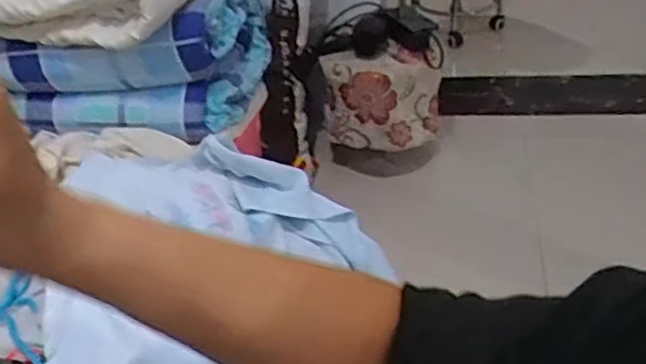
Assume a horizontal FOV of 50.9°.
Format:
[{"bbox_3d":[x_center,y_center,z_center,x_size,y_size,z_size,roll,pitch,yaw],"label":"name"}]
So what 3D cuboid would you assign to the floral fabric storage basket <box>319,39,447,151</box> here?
[{"bbox_3d":[0.150,-0.212,1.799,0.310,0.256,0.118,-1,34,9],"label":"floral fabric storage basket"}]

